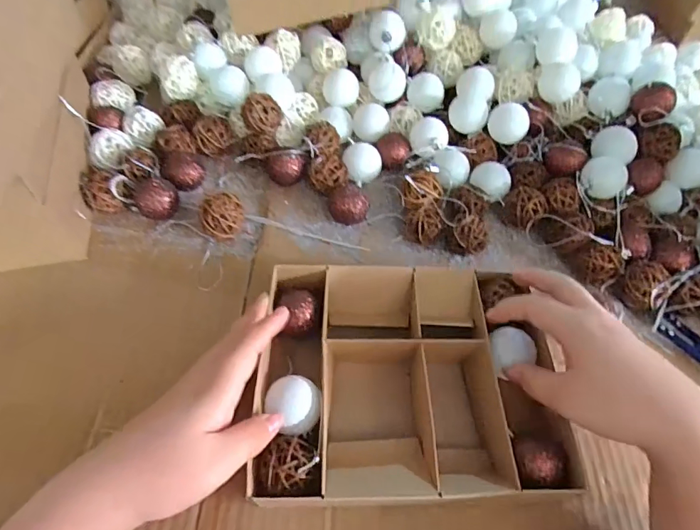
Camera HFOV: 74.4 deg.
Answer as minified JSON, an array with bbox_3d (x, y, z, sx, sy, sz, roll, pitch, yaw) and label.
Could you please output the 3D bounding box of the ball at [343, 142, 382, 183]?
[{"bbox_3d":[0.012,-0.097,0.464,0.037,0.034,0.034,2,54,-3],"label":"ball"}]

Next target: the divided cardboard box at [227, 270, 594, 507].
[{"bbox_3d":[0.039,0.079,0.335,0.200,0.043,0.165,0,54,-4],"label":"divided cardboard box"}]

